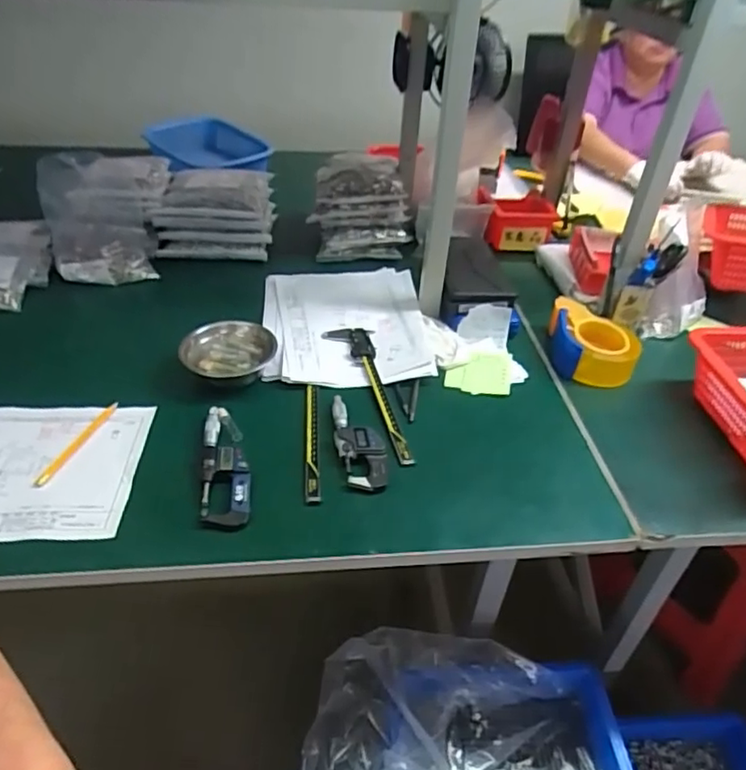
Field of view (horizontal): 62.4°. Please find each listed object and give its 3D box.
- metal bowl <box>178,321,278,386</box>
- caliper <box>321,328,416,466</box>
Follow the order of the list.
[{"bbox_3d":[-0.202,-0.043,0.869,0.122,0.051,0.122,2,40,-2],"label":"metal bowl"},{"bbox_3d":[0.002,0.007,0.856,0.070,0.022,0.280,-11,42,-17],"label":"caliper"}]

